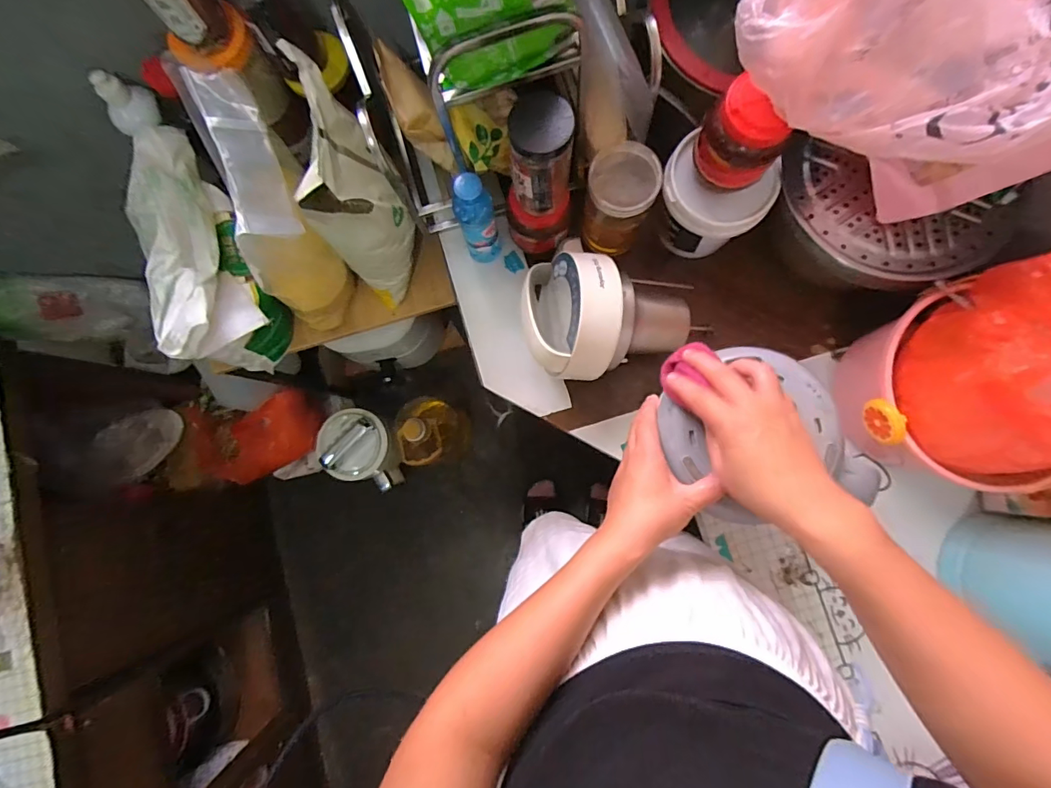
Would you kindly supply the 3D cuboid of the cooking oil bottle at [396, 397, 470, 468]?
[{"bbox_3d":[-0.220,0.081,1.145,0.113,0.318,0.173,-16,83,1],"label":"cooking oil bottle"}]

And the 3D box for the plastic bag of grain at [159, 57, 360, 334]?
[{"bbox_3d":[-0.301,-0.202,0.582,0.120,0.302,0.169,-20,83,0],"label":"plastic bag of grain"}]

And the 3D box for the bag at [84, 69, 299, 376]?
[{"bbox_3d":[-0.438,-0.213,0.615,0.103,0.177,0.377,-18,98,1],"label":"bag"}]

